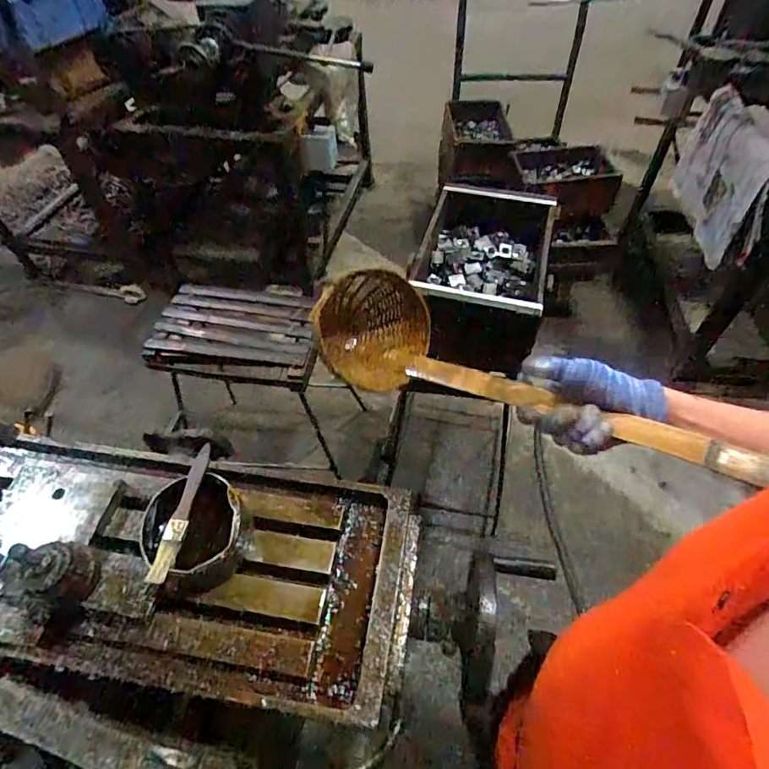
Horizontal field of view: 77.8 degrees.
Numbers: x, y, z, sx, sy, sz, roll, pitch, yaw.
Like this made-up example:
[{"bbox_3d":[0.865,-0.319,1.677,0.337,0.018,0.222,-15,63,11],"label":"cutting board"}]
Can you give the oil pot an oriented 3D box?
[{"bbox_3d":[-0.202,0.159,0.521,0.099,0.065,0.109,25,58,19],"label":"oil pot"}]

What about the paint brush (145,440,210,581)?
[{"bbox_3d":[-0.211,0.131,0.504,0.022,0.015,0.150,4,54,4],"label":"paint brush"}]

